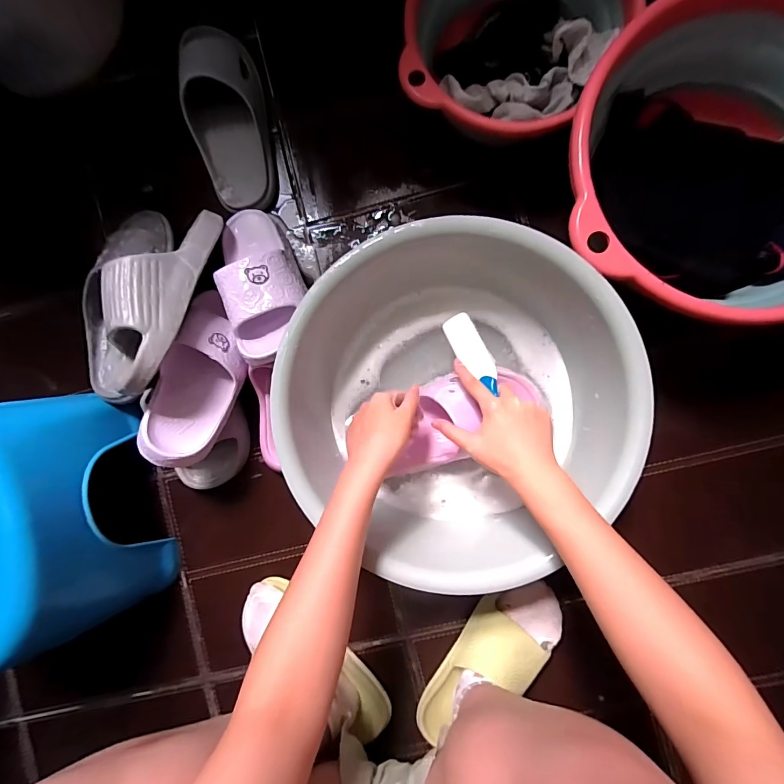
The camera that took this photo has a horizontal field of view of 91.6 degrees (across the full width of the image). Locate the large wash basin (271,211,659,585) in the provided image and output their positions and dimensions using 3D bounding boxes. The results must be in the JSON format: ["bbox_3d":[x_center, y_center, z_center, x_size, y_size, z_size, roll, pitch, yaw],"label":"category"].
[{"bbox_3d":[0.062,0.023,0.459,0.398,0.139,0.356,4,90,4],"label":"large wash basin"}]

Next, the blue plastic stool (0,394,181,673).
[{"bbox_3d":[-0.449,0.153,0.460,0.229,0.180,0.277,-5,89,4],"label":"blue plastic stool"}]

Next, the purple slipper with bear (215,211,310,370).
[{"bbox_3d":[-0.169,-0.150,0.489,0.094,0.063,0.236,-16,66,6],"label":"purple slipper with bear"}]

